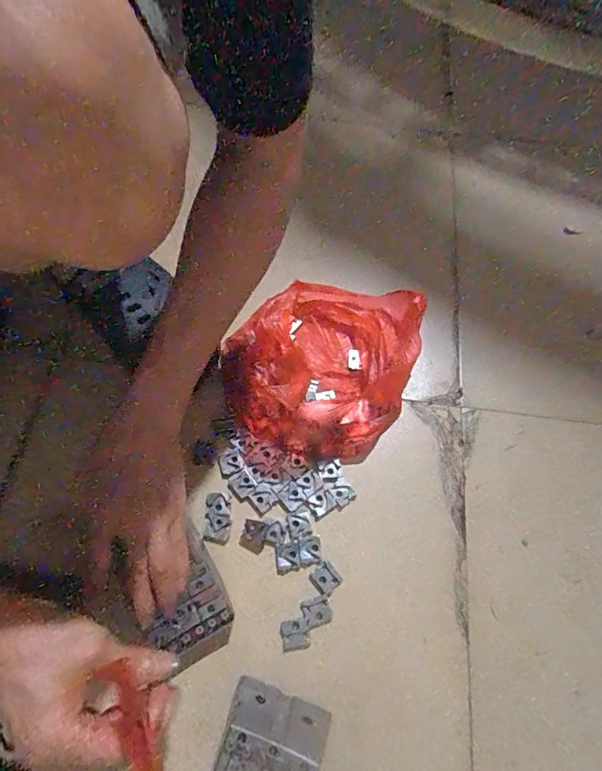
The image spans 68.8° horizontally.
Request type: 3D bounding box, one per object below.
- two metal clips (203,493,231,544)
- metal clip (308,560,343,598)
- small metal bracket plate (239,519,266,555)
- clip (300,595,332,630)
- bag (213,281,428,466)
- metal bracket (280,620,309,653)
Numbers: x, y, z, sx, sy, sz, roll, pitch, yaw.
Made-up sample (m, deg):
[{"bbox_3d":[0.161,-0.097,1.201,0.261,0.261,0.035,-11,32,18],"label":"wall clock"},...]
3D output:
[{"bbox_3d":[-0.086,0.138,0.458,0.026,0.004,0.050,0,66,-2],"label":"two metal clips"},{"bbox_3d":[0.024,0.193,0.437,0.026,0.004,0.026,-40,73,-17],"label":"metal clip"},{"bbox_3d":[-0.050,0.156,0.454,0.024,0.004,0.030,17,67,5],"label":"small metal bracket plate"},{"bbox_3d":[0.015,0.218,0.422,0.026,0.004,0.023,-17,68,-9],"label":"clip"},{"bbox_3d":[0.030,-0.033,0.504,0.201,0.065,0.240,40,71,14],"label":"bag"},{"bbox_3d":[-0.007,0.237,0.418,0.024,0.004,0.024,-11,67,-7],"label":"metal bracket"}]

